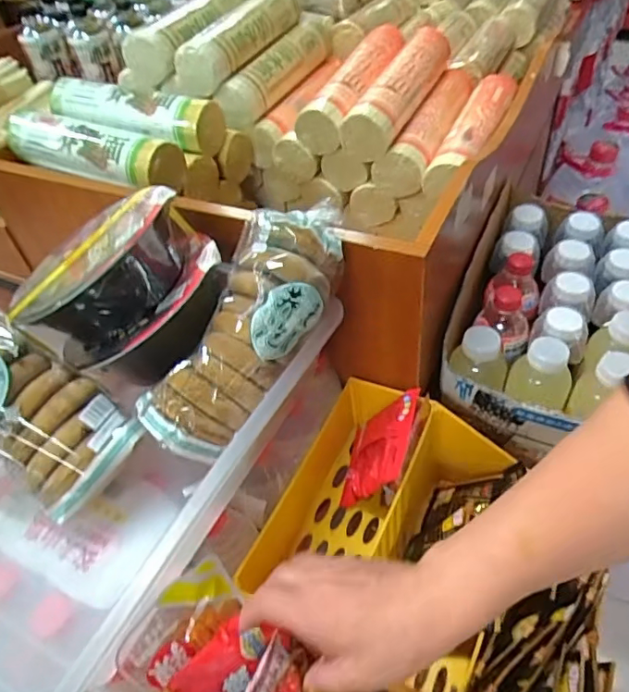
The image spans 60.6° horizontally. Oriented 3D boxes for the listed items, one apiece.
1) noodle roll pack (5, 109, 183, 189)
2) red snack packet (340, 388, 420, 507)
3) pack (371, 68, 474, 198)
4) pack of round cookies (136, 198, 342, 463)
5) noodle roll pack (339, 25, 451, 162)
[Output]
[{"bbox_3d":[-0.279,-0.249,0.670,0.242,0.053,0.068,17,52,20],"label":"noodle roll pack"},{"bbox_3d":[0.061,0.107,0.569,0.021,0.112,0.103,28,50,-14],"label":"red snack packet"},{"bbox_3d":[0.158,-0.299,0.738,0.066,0.069,0.239,18,52,21],"label":"pack"},{"bbox_3d":[-0.051,-0.022,0.450,0.083,0.068,0.236,29,83,28],"label":"pack of round cookies"},{"bbox_3d":[0.114,-0.345,0.719,0.065,0.076,0.257,17,52,21],"label":"noodle roll pack"}]

